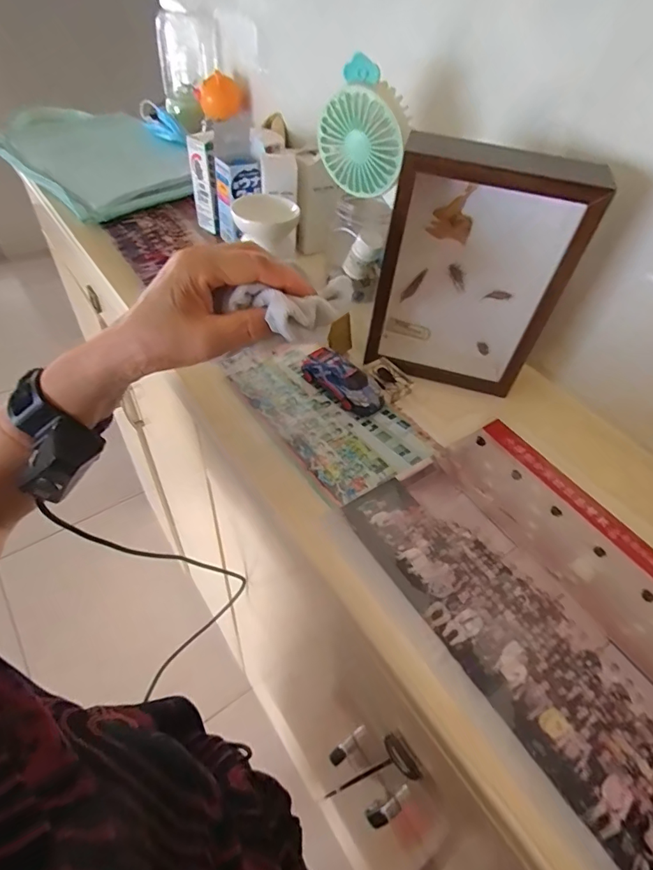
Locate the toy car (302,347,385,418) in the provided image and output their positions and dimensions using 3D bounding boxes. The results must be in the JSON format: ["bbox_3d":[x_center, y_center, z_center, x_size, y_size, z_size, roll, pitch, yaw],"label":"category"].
[{"bbox_3d":[0.016,-0.050,0.422,0.036,0.027,0.081,-34,61,-30],"label":"toy car"}]

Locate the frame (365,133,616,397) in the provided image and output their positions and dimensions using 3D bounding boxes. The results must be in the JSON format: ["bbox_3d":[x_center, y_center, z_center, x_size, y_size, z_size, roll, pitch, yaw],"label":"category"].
[{"bbox_3d":[0.117,-0.131,0.391,0.141,0.194,0.049,13,50,5],"label":"frame"}]

